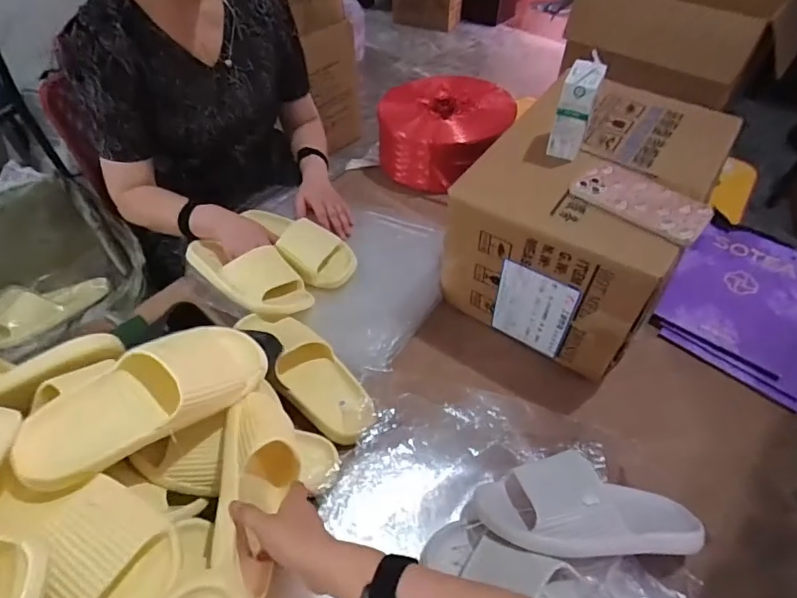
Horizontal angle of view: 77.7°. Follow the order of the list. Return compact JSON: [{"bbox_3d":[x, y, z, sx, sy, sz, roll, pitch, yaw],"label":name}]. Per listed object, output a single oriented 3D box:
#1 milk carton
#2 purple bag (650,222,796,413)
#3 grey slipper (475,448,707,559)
[{"bbox_3d":[0.227,-0.239,0.635,0.048,0.106,0.050,16,52,13],"label":"milk carton"},{"bbox_3d":[0.563,0.005,0.801,0.247,0.047,0.271,33,73,27],"label":"purple bag"},{"bbox_3d":[0.215,0.240,0.567,0.243,0.073,0.104,-3,50,-3],"label":"grey slipper"}]

